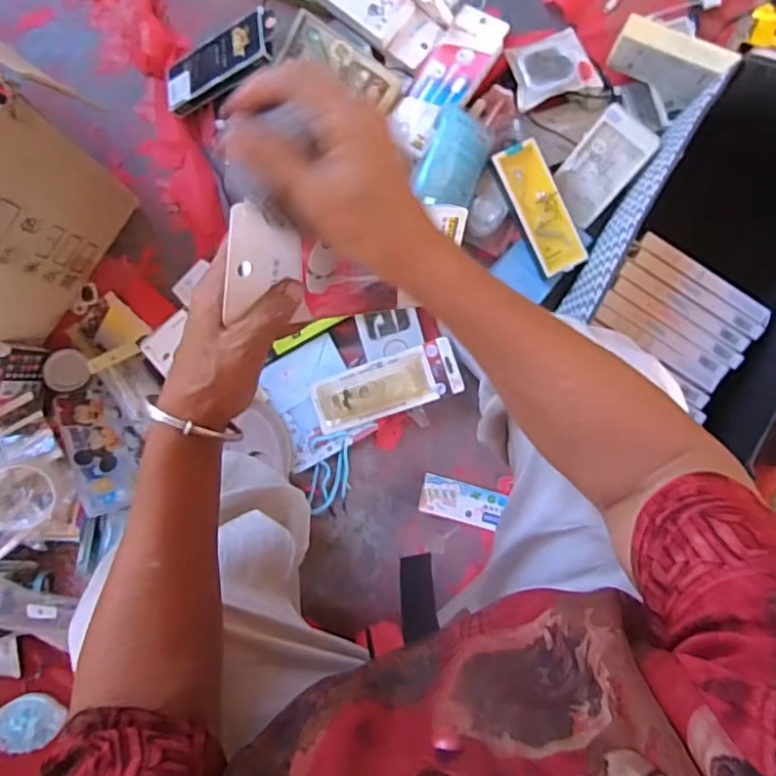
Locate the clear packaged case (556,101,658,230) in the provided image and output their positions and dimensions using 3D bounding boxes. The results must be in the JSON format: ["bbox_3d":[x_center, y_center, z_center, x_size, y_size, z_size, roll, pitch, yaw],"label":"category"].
[{"bbox_3d":[0.281,-0.291,0.787,0.080,0.012,0.137,40,124,3],"label":"clear packaged case"}]

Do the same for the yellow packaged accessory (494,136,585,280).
[{"bbox_3d":[0.204,-0.240,0.792,0.063,0.021,0.174,-24,89,0],"label":"yellow packaged accessory"}]

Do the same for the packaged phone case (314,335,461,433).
[{"bbox_3d":[-0.012,0.003,0.827,0.188,0.035,0.079,-20,89,0],"label":"packaged phone case"}]

